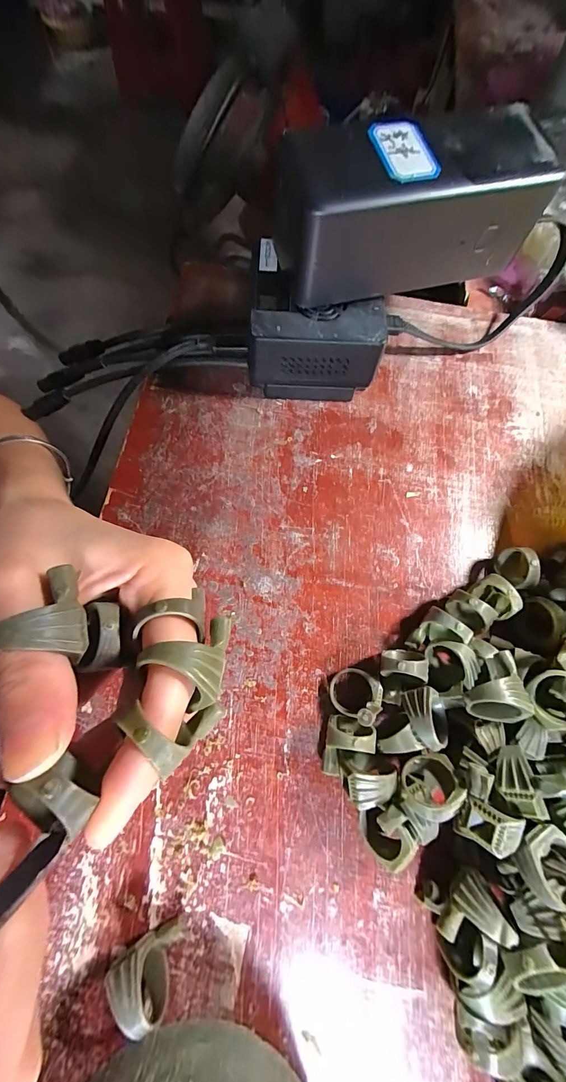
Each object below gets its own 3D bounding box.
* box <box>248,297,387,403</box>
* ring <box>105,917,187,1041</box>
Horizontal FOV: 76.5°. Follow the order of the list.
[{"bbox_3d":[0.018,-0.110,0.218,0.074,0.051,0.026,-3,74,-3],"label":"box"},{"bbox_3d":[-0.057,0.174,0.147,0.024,0.025,0.024,0,74,-2],"label":"ring"}]

